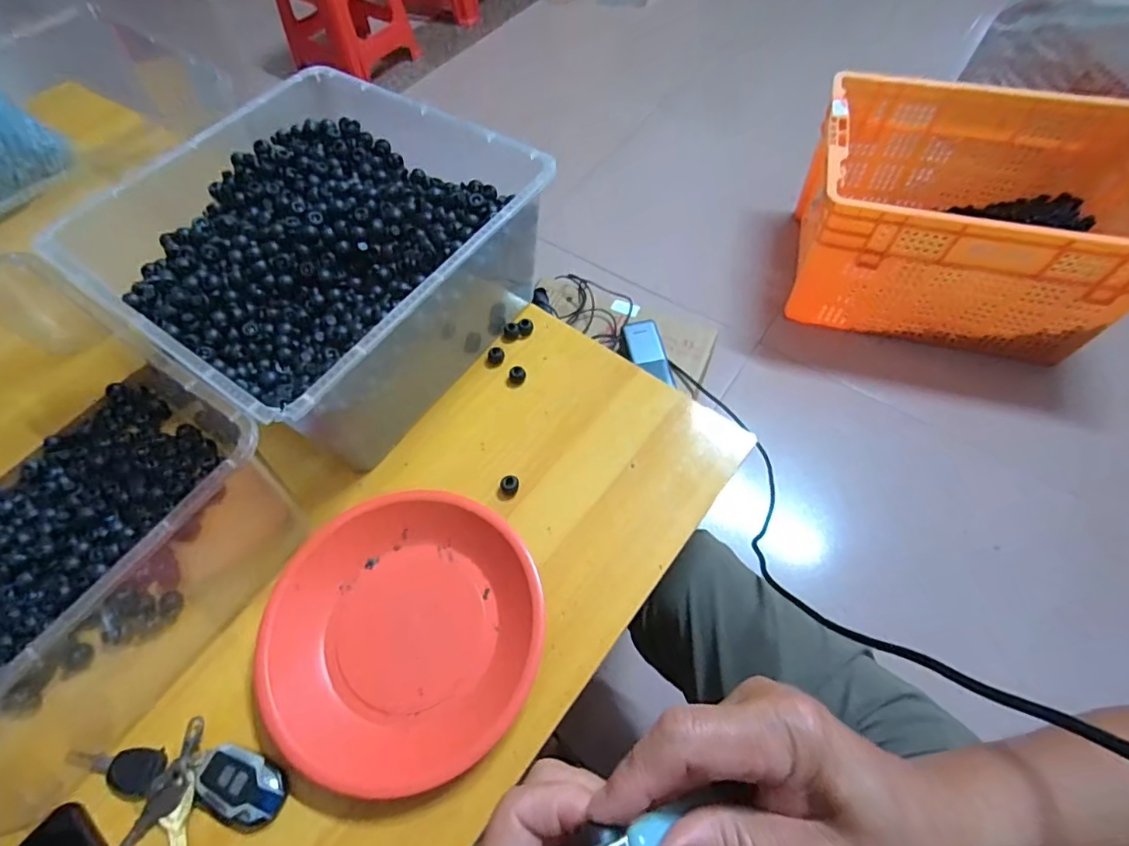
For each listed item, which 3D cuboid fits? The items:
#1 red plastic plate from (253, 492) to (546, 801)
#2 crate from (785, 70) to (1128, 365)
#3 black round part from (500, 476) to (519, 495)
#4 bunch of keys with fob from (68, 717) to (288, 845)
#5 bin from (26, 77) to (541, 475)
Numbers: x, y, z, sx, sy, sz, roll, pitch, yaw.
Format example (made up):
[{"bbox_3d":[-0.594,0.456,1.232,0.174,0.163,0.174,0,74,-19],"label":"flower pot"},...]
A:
[{"bbox_3d":[-0.116,0.145,0.397,0.191,0.032,0.188,-1,60,2],"label":"red plastic plate"},{"bbox_3d":[0.757,-0.401,1.048,0.557,0.273,0.435,10,61,9],"label":"crate"},{"bbox_3d":[-0.045,0.050,0.450,0.011,0.013,0.015,36,68,21],"label":"black round part"},{"bbox_3d":[-0.253,0.232,0.354,0.136,0.012,0.080,25,64,16],"label":"bunch of keys with fob"},{"bbox_3d":[-0.203,-0.139,0.493,0.294,0.138,0.293,30,66,19],"label":"bin"}]

